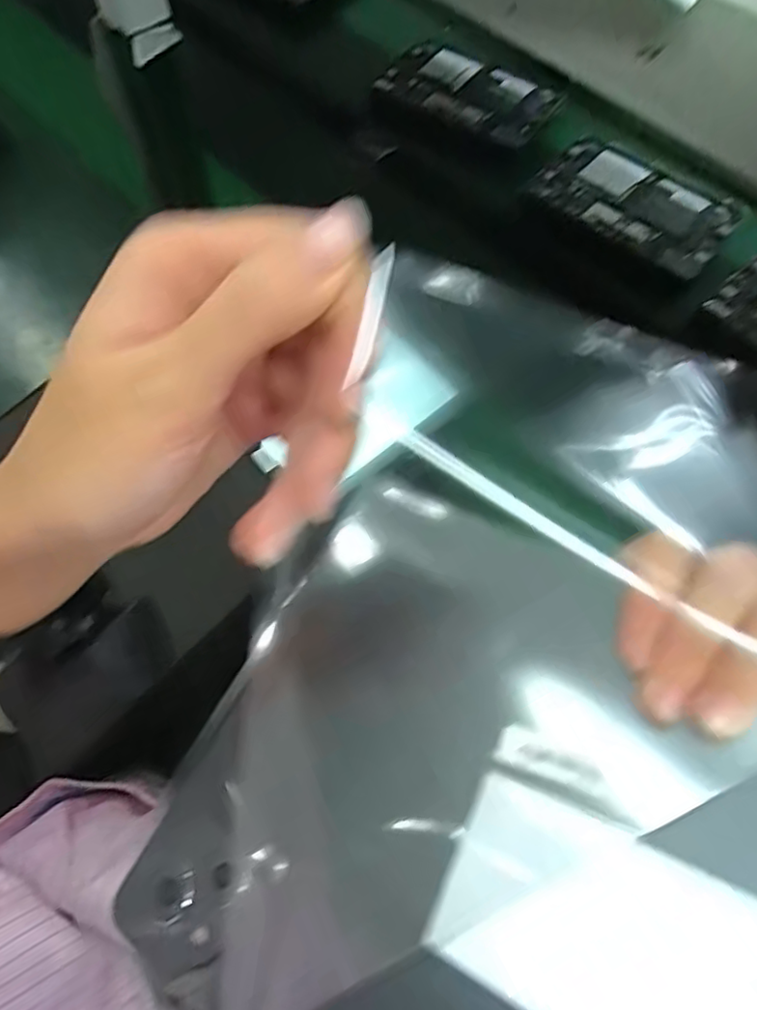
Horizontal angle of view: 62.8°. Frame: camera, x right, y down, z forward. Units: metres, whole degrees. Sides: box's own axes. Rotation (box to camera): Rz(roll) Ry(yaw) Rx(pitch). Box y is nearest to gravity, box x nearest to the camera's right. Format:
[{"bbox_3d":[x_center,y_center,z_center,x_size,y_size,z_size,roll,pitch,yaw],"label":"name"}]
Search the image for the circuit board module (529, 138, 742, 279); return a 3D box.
[{"bbox_3d":[0.364,-0.432,0.868,0.257,0.011,0.179,36,68,13],"label":"circuit board module"}]

